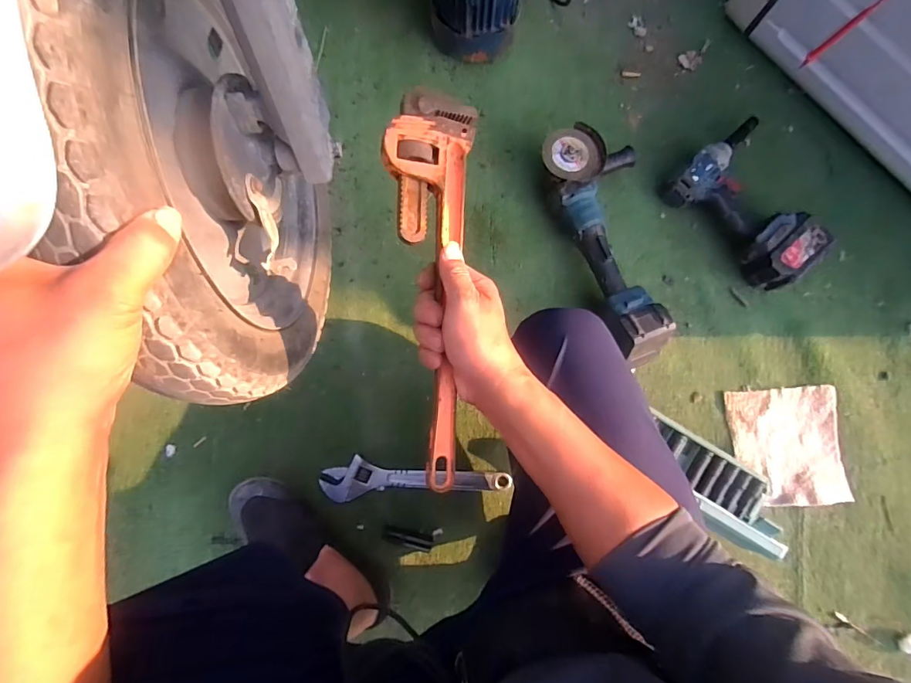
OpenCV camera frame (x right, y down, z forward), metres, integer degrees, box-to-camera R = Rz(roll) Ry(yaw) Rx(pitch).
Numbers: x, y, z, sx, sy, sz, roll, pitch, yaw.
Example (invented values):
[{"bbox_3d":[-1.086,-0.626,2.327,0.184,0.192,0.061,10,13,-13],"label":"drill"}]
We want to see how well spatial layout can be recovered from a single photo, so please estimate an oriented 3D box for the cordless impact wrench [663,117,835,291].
[{"bbox_3d":[0.505,-0.228,0.788,0.205,0.091,0.261,-32,87,-8],"label":"cordless impact wrench"}]

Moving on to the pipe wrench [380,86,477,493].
[{"bbox_3d":[-0.021,-0.047,0.424,0.079,0.020,0.356,-1,88,-5],"label":"pipe wrench"}]

